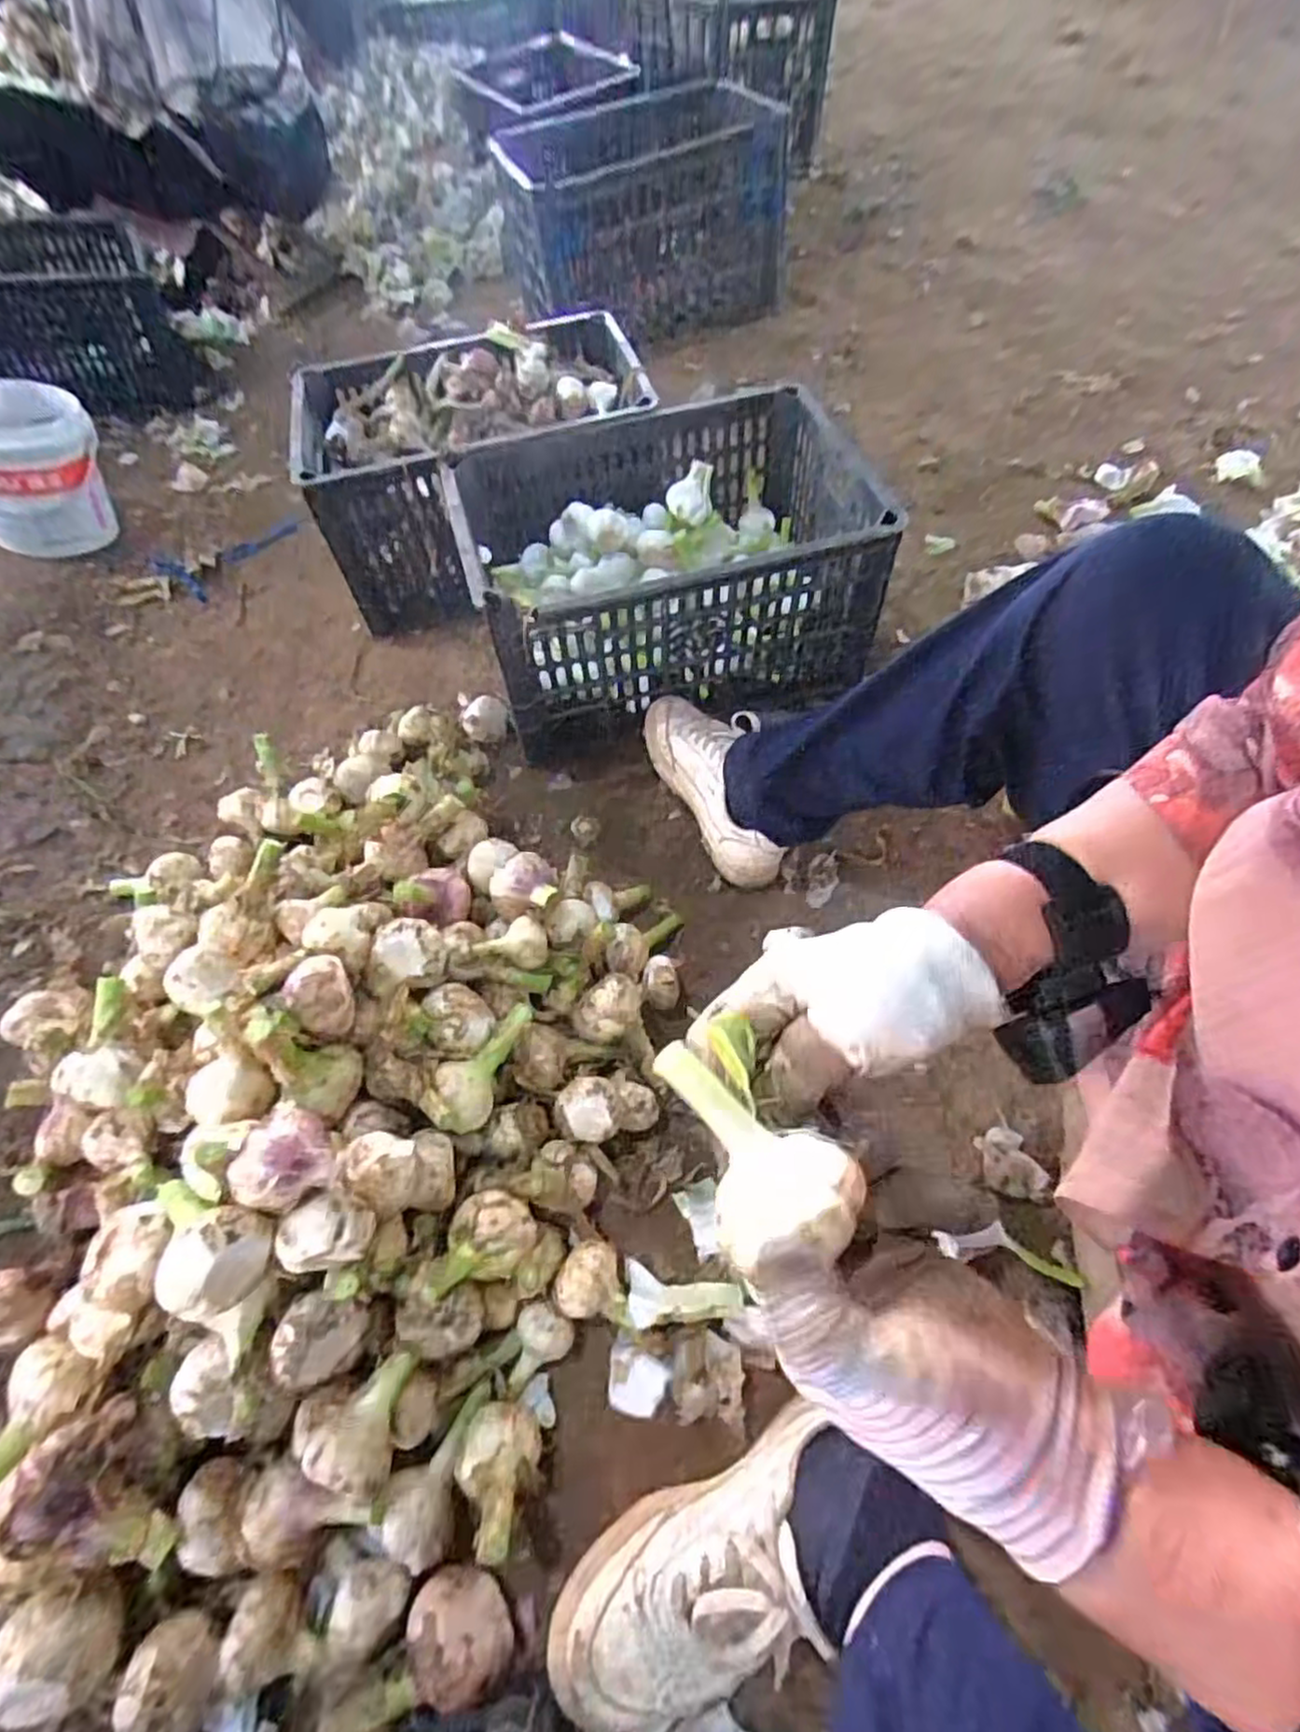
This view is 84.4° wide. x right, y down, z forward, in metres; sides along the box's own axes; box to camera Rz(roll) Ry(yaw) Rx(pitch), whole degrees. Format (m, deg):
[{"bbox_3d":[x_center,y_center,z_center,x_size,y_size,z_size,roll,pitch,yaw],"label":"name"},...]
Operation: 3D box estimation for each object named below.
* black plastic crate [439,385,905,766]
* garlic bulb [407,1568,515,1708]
[{"bbox_3d":[0.015,-0.355,0.885,0.432,0.249,0.338,-15,58,-7],"label":"black plastic crate"},{"bbox_3d":[-0.115,0.467,0.434,0.063,0.041,0.055,4,57,6],"label":"garlic bulb"}]

